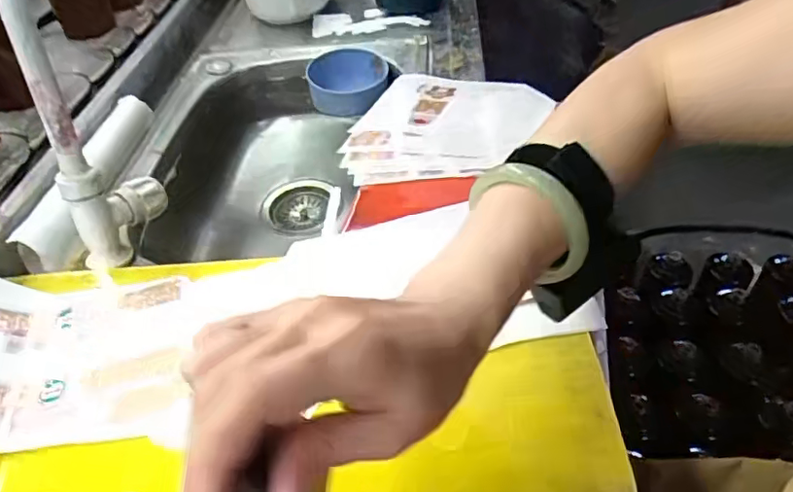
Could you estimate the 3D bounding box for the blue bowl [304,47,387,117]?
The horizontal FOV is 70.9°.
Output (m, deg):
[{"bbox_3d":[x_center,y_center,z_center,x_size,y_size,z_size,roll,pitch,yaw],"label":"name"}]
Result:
[{"bbox_3d":[-0.066,-0.225,0.769,0.103,0.048,0.103,-3,44,3],"label":"blue bowl"}]

